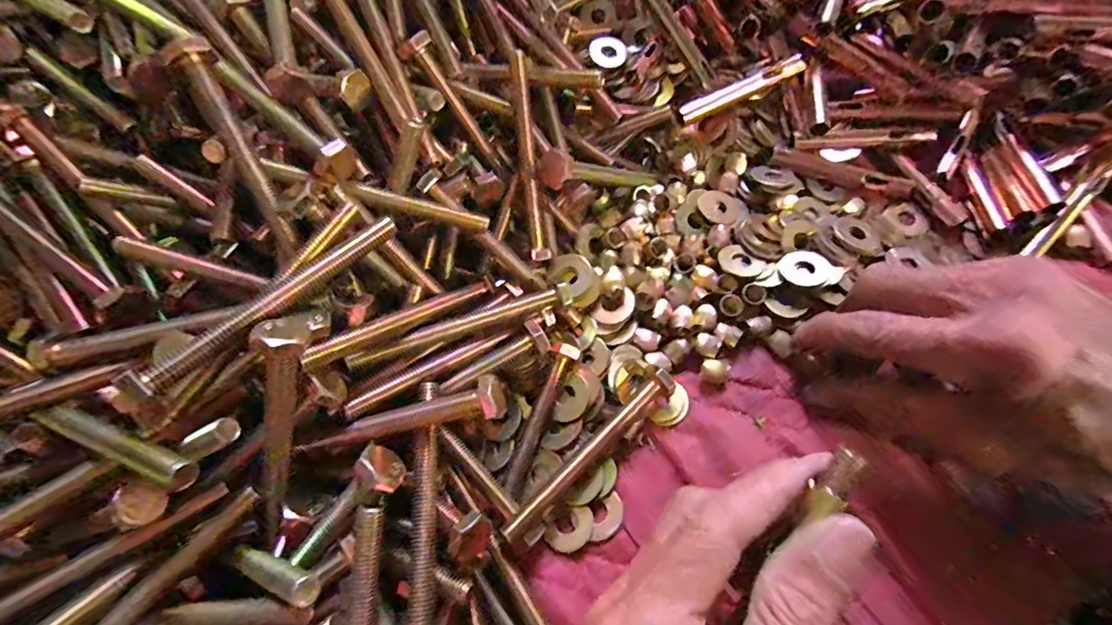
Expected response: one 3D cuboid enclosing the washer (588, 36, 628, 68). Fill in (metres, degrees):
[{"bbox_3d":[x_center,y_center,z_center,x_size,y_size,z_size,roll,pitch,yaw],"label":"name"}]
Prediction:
[{"bbox_3d":[0.034,-0.168,0.323,0.025,0.004,0.025,-5,70,-6],"label":"washer"}]

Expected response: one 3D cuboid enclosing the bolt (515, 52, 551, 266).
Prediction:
[{"bbox_3d":[-0.013,-0.079,0.258,0.008,0.007,0.104,-6,96,1],"label":"bolt"}]

